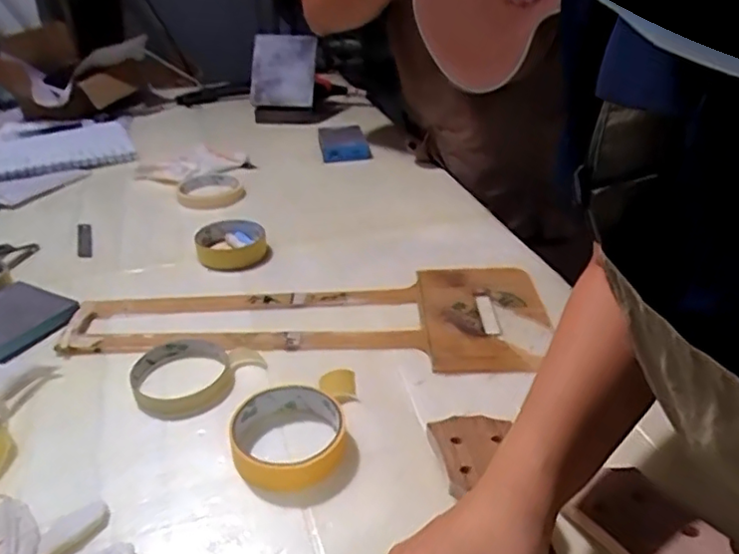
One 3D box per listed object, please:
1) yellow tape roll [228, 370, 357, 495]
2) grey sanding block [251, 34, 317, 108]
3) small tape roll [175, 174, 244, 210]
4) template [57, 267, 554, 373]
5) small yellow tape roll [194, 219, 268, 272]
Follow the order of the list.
[{"bbox_3d":[-0.059,0.114,0.488,0.085,0.025,0.104,5,32,11],"label":"yellow tape roll"},{"bbox_3d":[-0.147,-0.352,1.080,0.106,0.115,0.018,1,16,-9],"label":"grey sanding block"},{"bbox_3d":[-0.217,-0.118,0.878,0.093,0.020,0.080,16,36,27],"label":"small tape roll"},{"bbox_3d":[-0.058,0.041,0.621,0.458,0.012,0.160,-3,32,-1],"label":"template"},{"bbox_3d":[-0.163,-0.040,0.744,0.079,0.023,0.093,-11,33,-14],"label":"small yellow tape roll"}]

